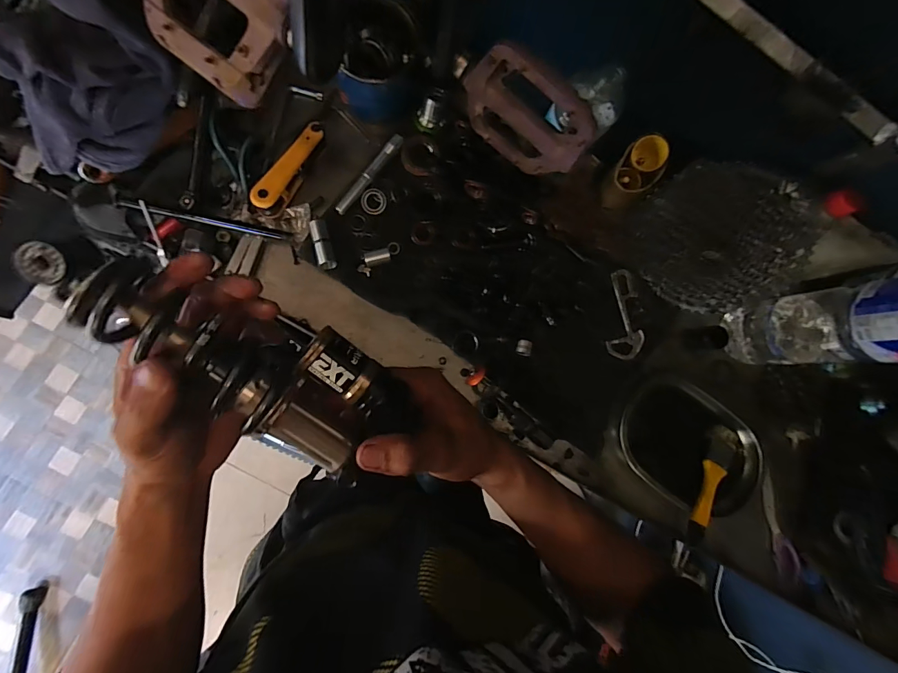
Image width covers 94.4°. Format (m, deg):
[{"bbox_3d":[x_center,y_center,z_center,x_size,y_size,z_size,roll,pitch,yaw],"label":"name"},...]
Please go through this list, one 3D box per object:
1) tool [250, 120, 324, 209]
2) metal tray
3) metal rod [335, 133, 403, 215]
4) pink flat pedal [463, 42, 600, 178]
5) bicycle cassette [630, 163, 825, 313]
[{"bbox_3d":[-0.194,-0.209,0.513,0.024,0.044,0.129,32,81,-5],"label":"tool"},{"bbox_3d":[0.339,0.157,0.572,0.221,0.024,0.146,31,81,-5],"label":"metal tray"},{"bbox_3d":[-0.105,-0.212,0.542,0.016,0.010,0.128,38,81,-4],"label":"metal rod"},{"bbox_3d":[0.056,-0.159,0.300,0.094,0.100,0.013,34,81,-4],"label":"pink flat pedal"},{"bbox_3d":[0.333,-0.114,0.518,0.187,0.180,0.032,47,46,-7],"label":"bicycle cassette"}]

